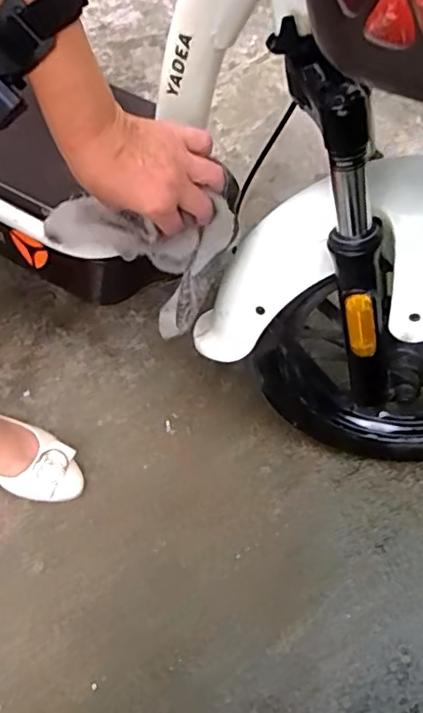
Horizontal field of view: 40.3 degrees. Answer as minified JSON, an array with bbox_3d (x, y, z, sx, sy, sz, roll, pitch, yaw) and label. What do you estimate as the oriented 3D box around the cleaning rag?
[{"bbox_3d":[-0.055,-0.085,0.536,0.153,0.137,0.063,-7,61,-1],"label":"cleaning rag"}]

